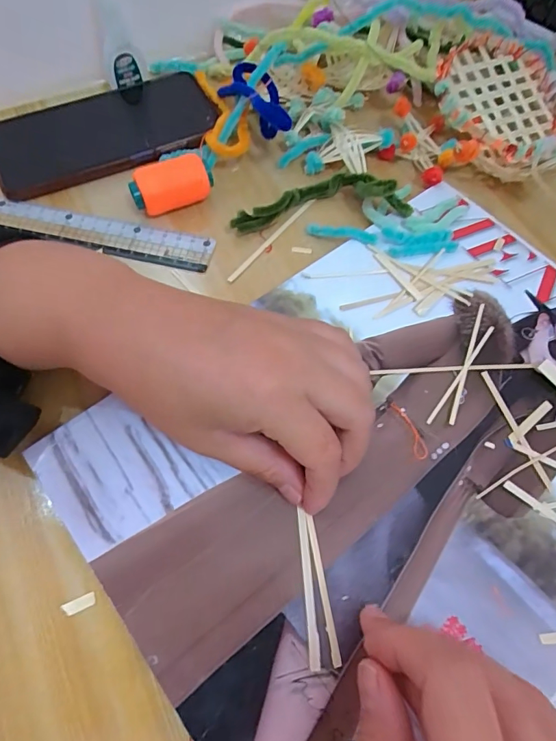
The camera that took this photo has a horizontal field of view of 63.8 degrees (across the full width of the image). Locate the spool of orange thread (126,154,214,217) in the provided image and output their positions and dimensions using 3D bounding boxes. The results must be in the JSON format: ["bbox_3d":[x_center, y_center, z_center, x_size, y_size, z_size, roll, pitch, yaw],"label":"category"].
[{"bbox_3d":[-0.073,-0.127,0.307,0.054,0.028,0.023,-19,66,-9],"label":"spool of orange thread"}]

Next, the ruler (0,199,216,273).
[{"bbox_3d":[-0.121,-0.093,0.303,0.154,0.005,0.028,11,65,5],"label":"ruler"}]

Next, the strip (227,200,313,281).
[{"bbox_3d":[-0.004,-0.090,0.305,0.006,0.004,0.090,36,69,15],"label":"strip"}]

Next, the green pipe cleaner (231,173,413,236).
[{"bbox_3d":[0.029,-0.122,0.305,0.122,0.031,0.038,-5,64,-3],"label":"green pipe cleaner"}]

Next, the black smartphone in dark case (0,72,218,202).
[{"bbox_3d":[-0.133,-0.182,0.343,0.162,0.016,0.089,-21,66,-10],"label":"black smartphone in dark case"}]

